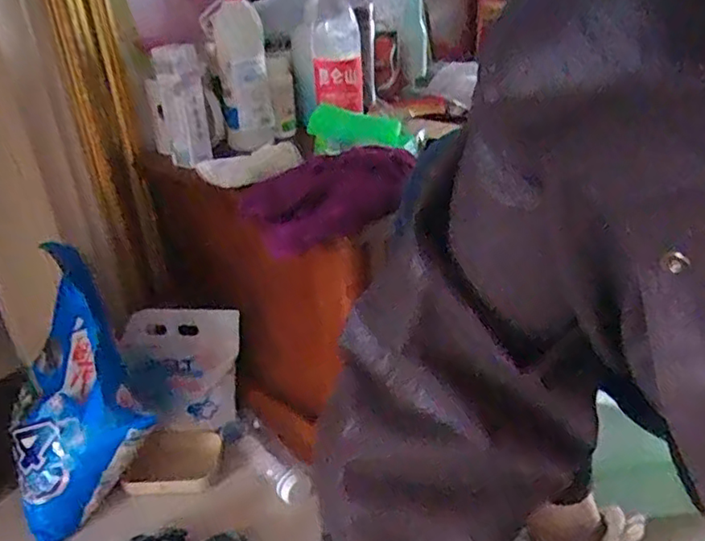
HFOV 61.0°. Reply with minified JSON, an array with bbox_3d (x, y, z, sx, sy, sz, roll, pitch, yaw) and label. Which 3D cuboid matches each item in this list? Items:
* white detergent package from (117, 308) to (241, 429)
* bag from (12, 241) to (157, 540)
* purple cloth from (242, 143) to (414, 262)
[{"bbox_3d":[-0.243,0.134,0.836,0.165,0.178,0.032,3,15,0],"label":"white detergent package"},{"bbox_3d":[-0.335,0.156,0.753,0.133,0.358,0.200,8,-2,-38],"label":"bag"},{"bbox_3d":[-0.024,-0.074,0.594,0.162,0.069,0.056,-24,34,-9],"label":"purple cloth"}]

